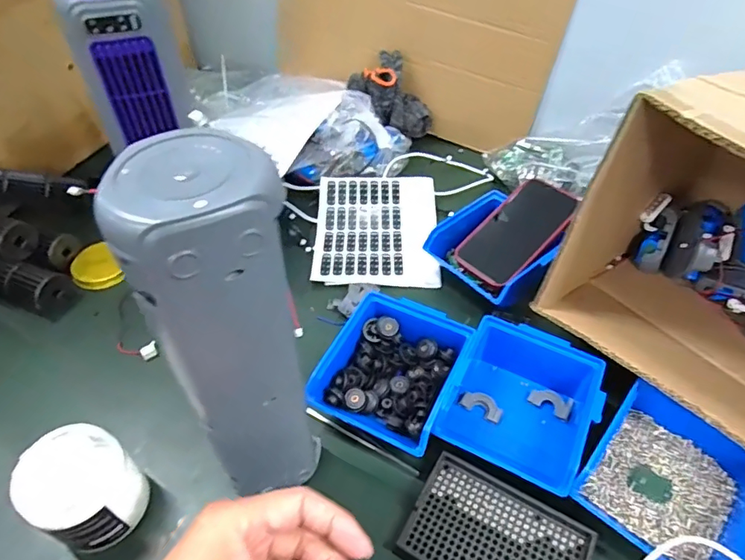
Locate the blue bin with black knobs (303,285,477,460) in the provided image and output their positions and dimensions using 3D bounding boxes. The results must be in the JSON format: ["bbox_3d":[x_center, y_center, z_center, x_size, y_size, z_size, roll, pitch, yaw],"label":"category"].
[{"bbox_3d":[0.020,0.090,0.481,0.116,0.065,0.140,21,51,17],"label":"blue bin with black knobs"}]

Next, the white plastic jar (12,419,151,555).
[{"bbox_3d":[-0.229,0.165,0.397,0.073,0.075,0.071,33,55,26],"label":"white plastic jar"}]

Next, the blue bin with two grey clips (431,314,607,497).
[{"bbox_3d":[0.135,0.113,0.458,0.121,0.071,0.144,22,51,18],"label":"blue bin with two grey clips"}]

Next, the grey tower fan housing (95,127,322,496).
[{"bbox_3d":[-0.087,0.054,0.337,0.079,0.303,0.076,-16,50,-15],"label":"grey tower fan housing"}]

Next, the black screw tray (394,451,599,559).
[{"bbox_3d":[0.098,0.210,0.396,0.133,0.020,0.090,24,52,20],"label":"black screw tray"}]

